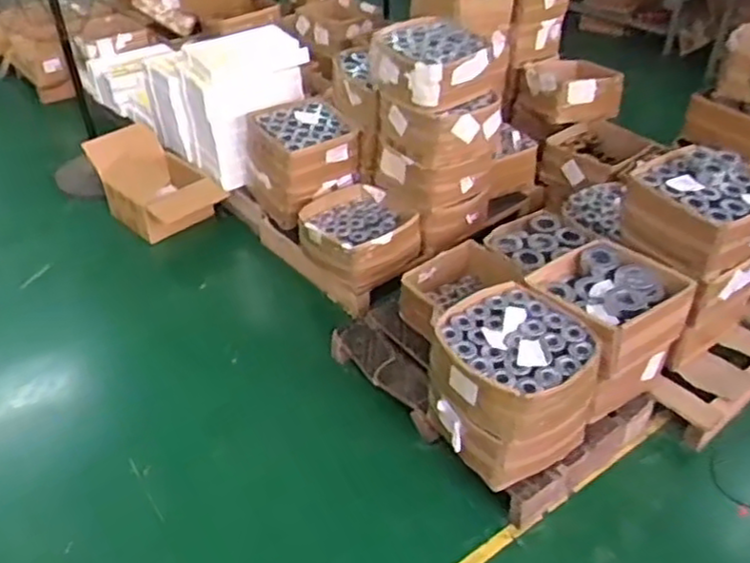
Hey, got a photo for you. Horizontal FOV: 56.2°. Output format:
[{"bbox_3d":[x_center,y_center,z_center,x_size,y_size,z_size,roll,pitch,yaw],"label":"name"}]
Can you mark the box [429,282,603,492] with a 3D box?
[{"bbox_3d":[0.342,0.249,1.792,0.363,0.285,0.368,-20,42,-24],"label":"box"}]

